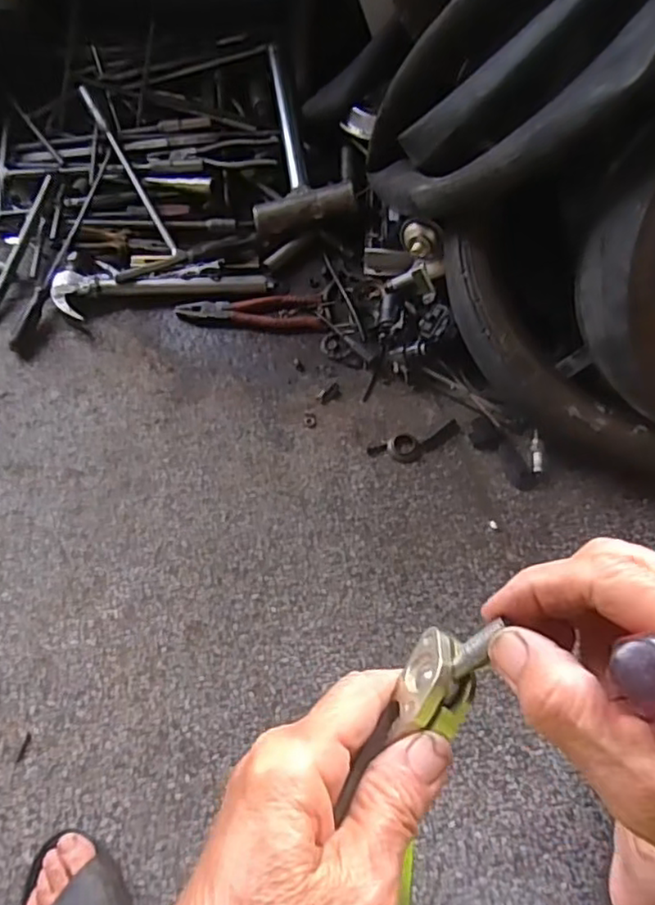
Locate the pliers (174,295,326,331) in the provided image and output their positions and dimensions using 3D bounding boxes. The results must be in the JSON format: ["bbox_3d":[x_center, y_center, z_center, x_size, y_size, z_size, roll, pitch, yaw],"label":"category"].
[{"bbox_3d":[-0.102,-0.192,0.865,0.195,0.011,0.056,2,64,-2],"label":"pliers"}]

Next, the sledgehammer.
[{"bbox_3d":[-0.058,-0.464,0.950,0.138,0.079,0.319,-9,62,-6],"label":"sledgehammer"}]

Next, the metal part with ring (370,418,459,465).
[{"bbox_3d":[0.111,-0.010,0.781,0.119,0.014,0.034,-17,66,-11],"label":"metal part with ring"}]

